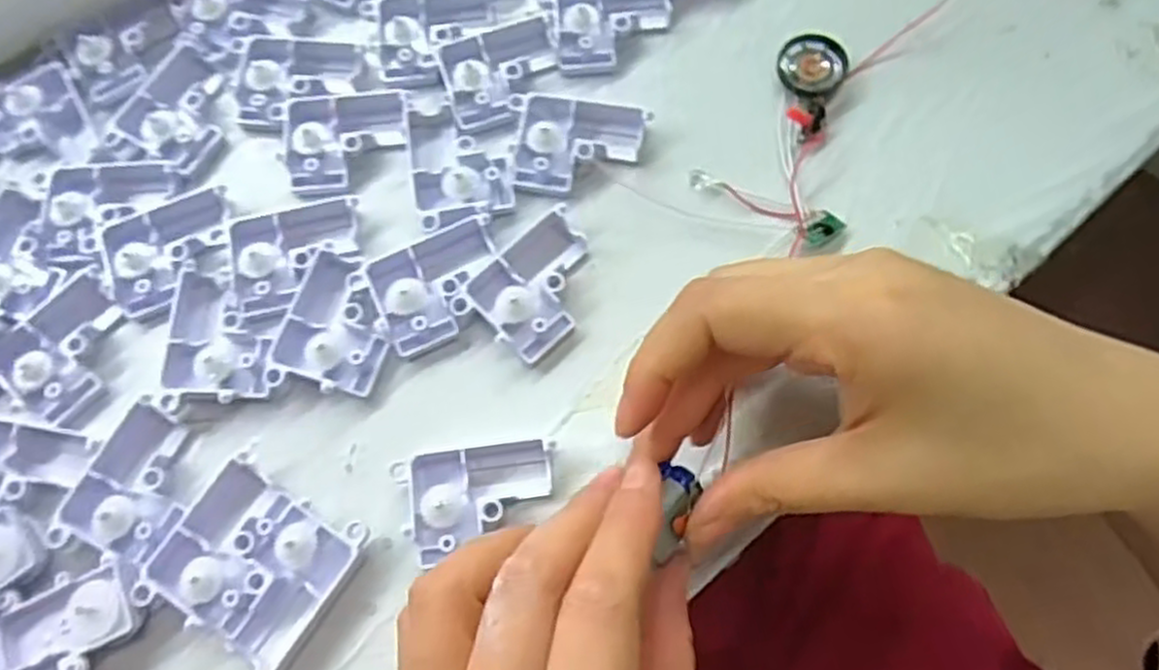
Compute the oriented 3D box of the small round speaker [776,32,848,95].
[{"bbox_3d":[0.088,-0.103,0.295,0.025,0.004,0.025,-1,72,2],"label":"small round speaker"}]

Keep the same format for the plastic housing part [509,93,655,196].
[{"bbox_3d":[-0.001,-0.070,0.287,0.050,0.012,0.035,5,72,4],"label":"plastic housing part"}]

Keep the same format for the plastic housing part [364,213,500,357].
[{"bbox_3d":[-0.048,-0.018,0.271,0.047,0.012,0.035,-26,72,-6],"label":"plastic housing part"}]

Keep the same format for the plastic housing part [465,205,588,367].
[{"bbox_3d":[-0.013,-0.018,0.271,0.037,0.012,0.049,38,77,13],"label":"plastic housing part"}]

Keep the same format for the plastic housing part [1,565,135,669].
[{"bbox_3d":[-0.153,0.099,0.237,0.040,0.011,0.047,-22,72,-5],"label":"plastic housing part"}]

